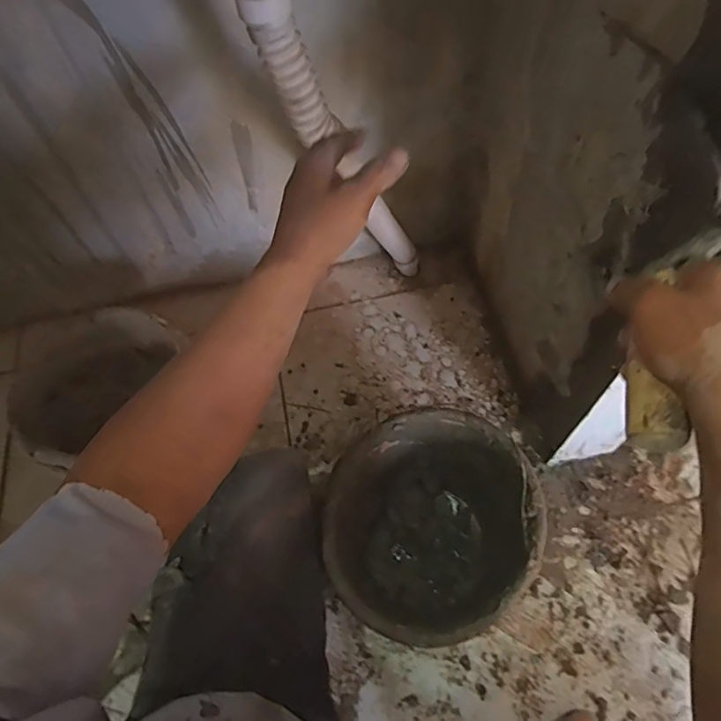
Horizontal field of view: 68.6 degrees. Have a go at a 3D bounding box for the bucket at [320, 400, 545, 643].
[{"bbox_3d":[0.094,0.237,0.739,0.253,0.217,0.281,26,66,16],"label":"bucket"}]

